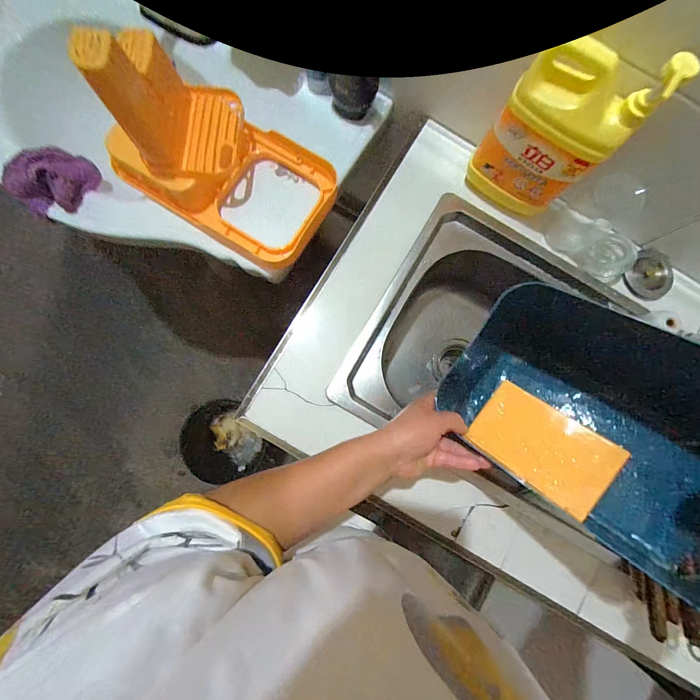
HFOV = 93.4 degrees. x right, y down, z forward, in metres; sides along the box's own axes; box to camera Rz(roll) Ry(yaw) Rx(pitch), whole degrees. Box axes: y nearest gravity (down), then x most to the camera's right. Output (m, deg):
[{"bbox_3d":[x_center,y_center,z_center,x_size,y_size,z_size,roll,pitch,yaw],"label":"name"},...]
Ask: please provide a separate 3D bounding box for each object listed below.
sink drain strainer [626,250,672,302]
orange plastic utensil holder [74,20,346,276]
[{"bbox_3d":[0.520,-0.130,0.569,0.095,0.031,0.083,-14,85,-5],"label":"sink drain strainer"},{"bbox_3d":[-0.181,-0.292,0.453,0.302,0.202,0.197,32,82,0],"label":"orange plastic utensil holder"}]

